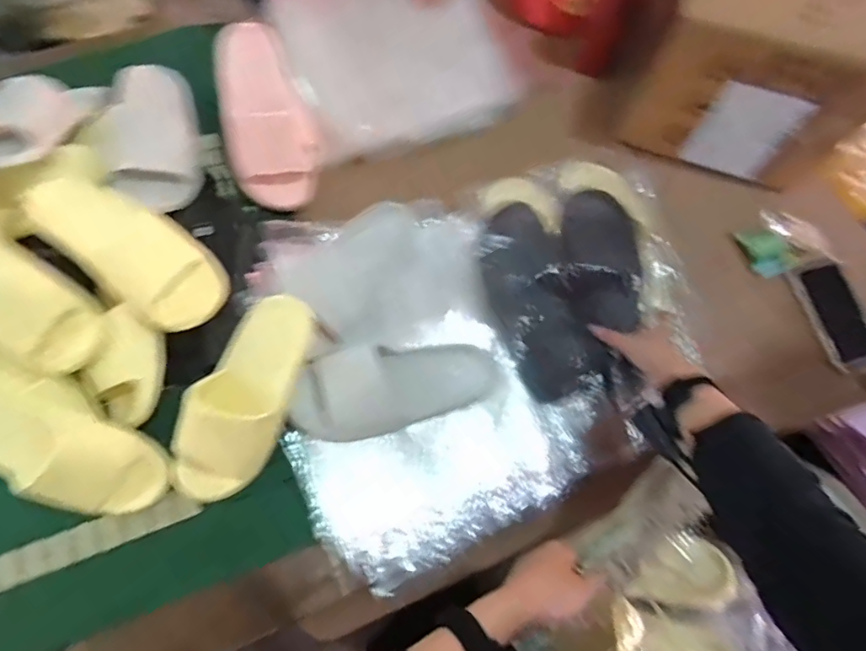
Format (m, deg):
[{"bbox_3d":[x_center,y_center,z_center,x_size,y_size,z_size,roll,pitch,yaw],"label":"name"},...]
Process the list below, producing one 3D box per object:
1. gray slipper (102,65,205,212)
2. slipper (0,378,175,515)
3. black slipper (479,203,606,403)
[{"bbox_3d":[-0.392,-0.276,0.753,0.108,0.069,0.245,-11,71,-5],"label":"gray slipper"},{"bbox_3d":[-0.439,0.136,0.625,0.264,0.066,0.114,27,71,-9],"label":"slipper"},{"bbox_3d":[0.135,-0.034,0.695,0.106,0.084,0.250,-17,86,-8],"label":"black slipper"}]

